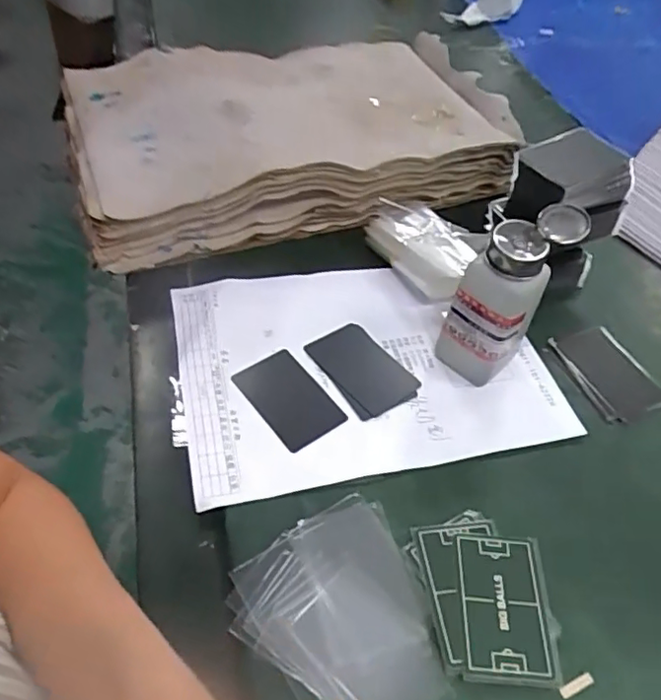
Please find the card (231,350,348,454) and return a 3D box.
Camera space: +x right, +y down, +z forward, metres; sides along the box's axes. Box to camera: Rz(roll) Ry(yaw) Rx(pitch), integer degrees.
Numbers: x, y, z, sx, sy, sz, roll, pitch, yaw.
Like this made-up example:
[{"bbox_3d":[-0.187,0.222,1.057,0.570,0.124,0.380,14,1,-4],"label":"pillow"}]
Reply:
[{"bbox_3d":[-0.032,0.038,0.467,0.055,0.005,0.085,-29,58,-26],"label":"card"}]

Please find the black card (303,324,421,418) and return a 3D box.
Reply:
[{"bbox_3d":[0.027,0.014,0.490,0.054,0.004,0.086,-30,59,-27],"label":"black card"}]

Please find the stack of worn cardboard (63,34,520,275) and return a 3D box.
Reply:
[{"bbox_3d":[-0.040,-0.238,0.646,0.446,0.087,0.284,-11,52,-15],"label":"stack of worn cardboard"}]

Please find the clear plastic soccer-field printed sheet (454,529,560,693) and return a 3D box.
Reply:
[{"bbox_3d":[0.108,0.159,0.370,0.059,0.005,0.088,6,49,-3],"label":"clear plastic soccer-field printed sheet"}]

